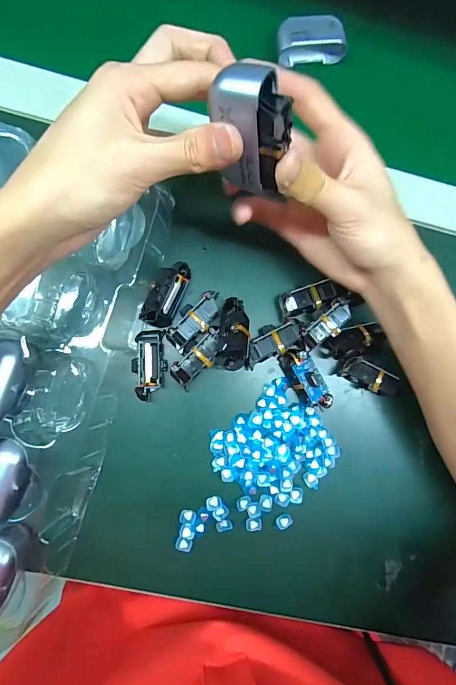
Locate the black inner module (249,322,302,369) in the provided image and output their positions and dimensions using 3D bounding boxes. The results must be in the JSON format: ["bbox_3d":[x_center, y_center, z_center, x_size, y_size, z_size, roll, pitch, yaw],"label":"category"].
[{"bbox_3d":[0.034,-0.001,0.308,0.047,0.023,0.024,-26,90,-6],"label":"black inner module"}]

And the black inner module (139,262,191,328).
[{"bbox_3d":[-0.049,-0.038,0.304,0.026,0.029,0.055,22,85,-4],"label":"black inner module"}]

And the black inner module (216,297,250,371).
[{"bbox_3d":[0.005,-0.008,0.292,0.024,0.018,0.055,3,73,-5],"label":"black inner module"}]

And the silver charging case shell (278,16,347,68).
[{"bbox_3d":[0.071,-0.262,0.328,0.057,0.023,0.025,-7,88,-6],"label":"silver charging case shell"}]

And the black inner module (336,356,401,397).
[{"bbox_3d":[0.116,0.028,0.316,0.046,0.021,0.021,27,85,-4],"label":"black inner module"}]

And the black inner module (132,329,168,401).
[{"bbox_3d":[-0.062,0.018,0.299,0.025,0.022,0.053,-3,87,-6],"label":"black inner module"}]

